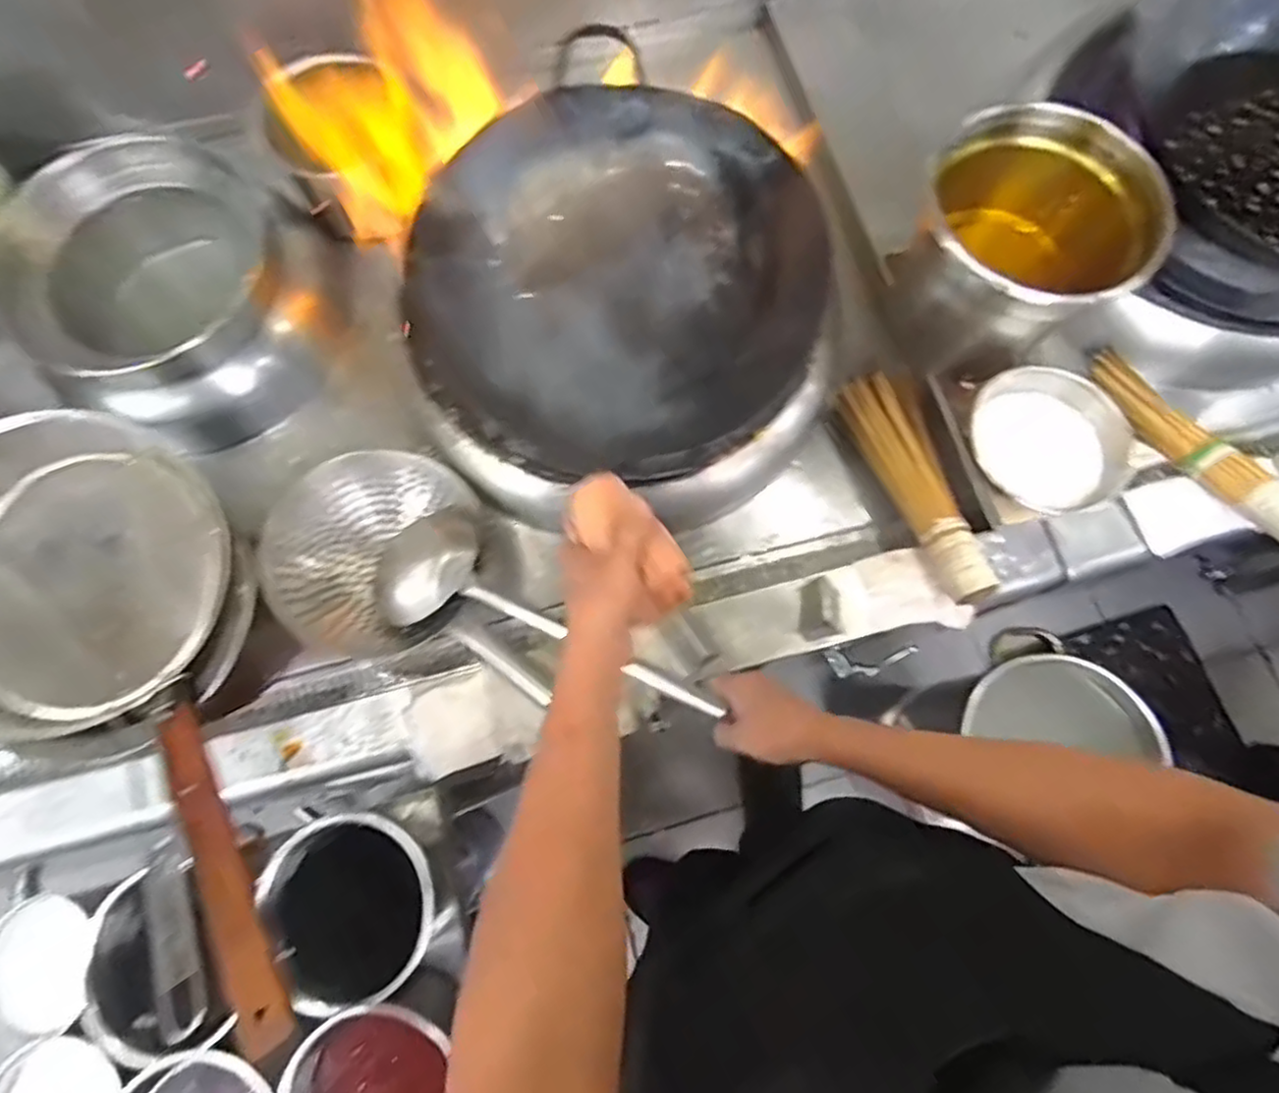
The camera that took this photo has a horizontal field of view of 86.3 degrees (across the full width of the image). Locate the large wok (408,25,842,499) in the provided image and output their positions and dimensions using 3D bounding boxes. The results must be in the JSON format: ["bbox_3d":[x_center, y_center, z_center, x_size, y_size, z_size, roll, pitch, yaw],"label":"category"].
[{"bbox_3d":[-0.012,-0.280,0.751,0.394,0.144,0.425,34,76,10],"label":"large wok"}]

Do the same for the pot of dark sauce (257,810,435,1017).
[{"bbox_3d":[-0.268,0.352,0.688,0.162,0.204,0.155,0,73,0],"label":"pot of dark sauce"}]

